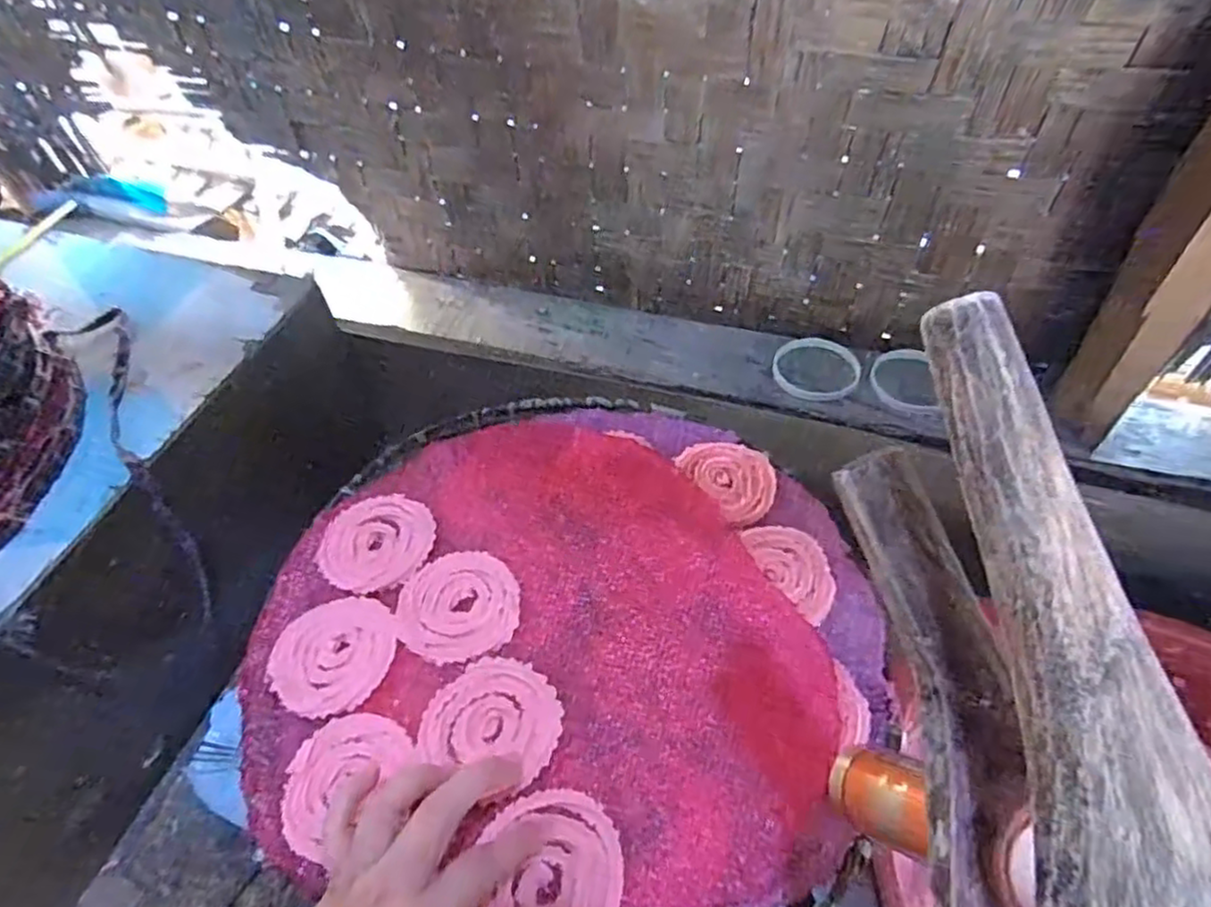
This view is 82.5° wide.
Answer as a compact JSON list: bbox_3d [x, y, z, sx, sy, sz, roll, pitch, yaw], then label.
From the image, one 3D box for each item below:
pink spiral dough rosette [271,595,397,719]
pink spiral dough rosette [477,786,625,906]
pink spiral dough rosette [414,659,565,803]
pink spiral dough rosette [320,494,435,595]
[{"bbox_3d":[-0.175,0.126,0.440,0.081,0.008,0.076,-2,52,2],"label":"pink spiral dough rosette"},{"bbox_3d":[-0.028,0.215,0.355,0.071,0.007,0.075,2,52,5],"label":"pink spiral dough rosette"},{"bbox_3d":[-0.065,0.156,0.402,0.076,0.004,0.072,-2,52,2],"label":"pink spiral dough rosette"},{"bbox_3d":[-0.164,0.062,0.495,0.076,0.004,0.083,-2,52,2],"label":"pink spiral dough rosette"}]

